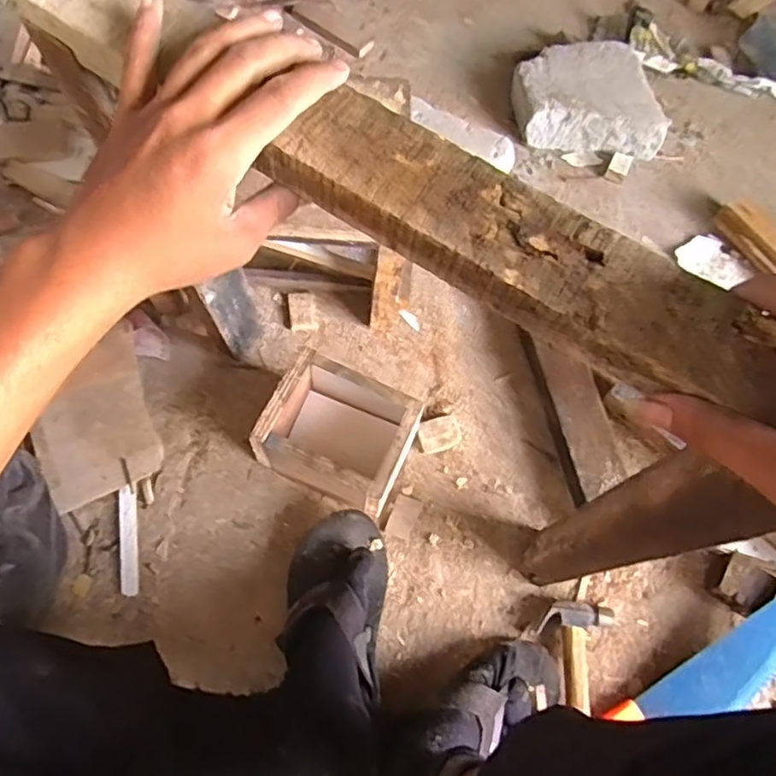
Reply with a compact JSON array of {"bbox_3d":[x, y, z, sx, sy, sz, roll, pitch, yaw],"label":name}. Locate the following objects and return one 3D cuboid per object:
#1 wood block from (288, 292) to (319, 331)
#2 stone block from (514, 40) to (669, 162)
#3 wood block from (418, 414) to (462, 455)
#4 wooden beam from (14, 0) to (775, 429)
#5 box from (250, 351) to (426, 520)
[{"bbox_3d":[-0.116,-0.104,0.846,0.037,0.011,0.055,-7,68,-6],"label":"wood block"},{"bbox_3d":[0.315,-0.463,0.982,0.231,0.073,0.181,10,68,1],"label":"stone block"},{"bbox_3d":[0.066,0.059,0.788,0.052,0.017,0.038,-19,70,-10],"label":"wood block"},{"bbox_3d":[-0.008,-0.112,0.316,0.435,0.030,0.053,32,71,10],"label":"wooden beam"},{"bbox_3d":[-0.056,0.060,0.736,0.164,0.108,0.136,25,69,7],"label":"box"}]

